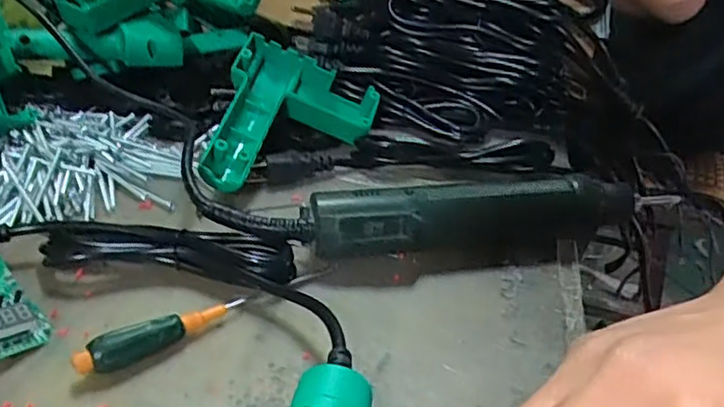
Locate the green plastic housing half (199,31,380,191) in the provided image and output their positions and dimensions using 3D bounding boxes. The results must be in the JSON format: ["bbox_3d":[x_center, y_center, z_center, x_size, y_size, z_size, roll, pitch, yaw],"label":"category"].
[{"bbox_3d":[-0.057,-0.060,0.505,0.119,0.033,0.161,20,45,-4],"label":"green plastic housing half"}]

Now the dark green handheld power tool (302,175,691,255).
[{"bbox_3d":[0.083,0.008,0.410,0.241,0.043,0.034,-5,33,-12],"label":"dark green handheld power tool"}]

